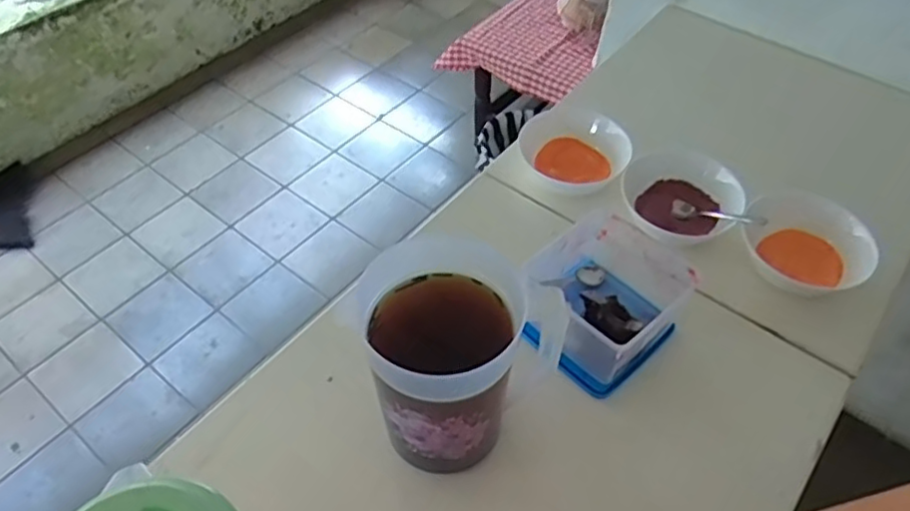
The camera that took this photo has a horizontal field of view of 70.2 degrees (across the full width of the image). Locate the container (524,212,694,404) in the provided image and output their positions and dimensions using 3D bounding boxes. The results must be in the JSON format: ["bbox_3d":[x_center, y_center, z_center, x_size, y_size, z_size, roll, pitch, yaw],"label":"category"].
[{"bbox_3d":[0.164,0.040,0.705,0.165,0.094,0.147,-35,59,-25],"label":"container"}]

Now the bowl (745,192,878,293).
[{"bbox_3d":[0.415,-0.011,0.771,0.138,0.065,0.132,27,56,20],"label":"bowl"}]

